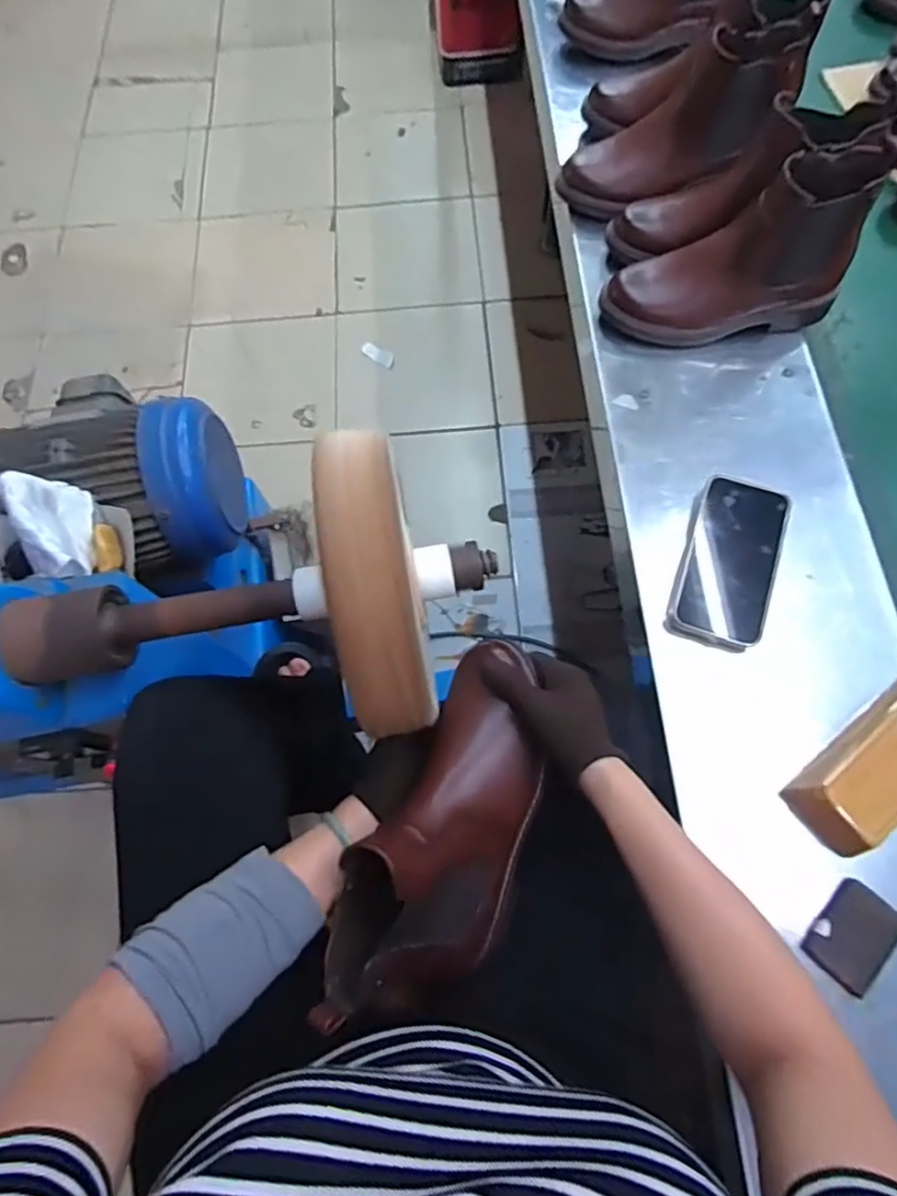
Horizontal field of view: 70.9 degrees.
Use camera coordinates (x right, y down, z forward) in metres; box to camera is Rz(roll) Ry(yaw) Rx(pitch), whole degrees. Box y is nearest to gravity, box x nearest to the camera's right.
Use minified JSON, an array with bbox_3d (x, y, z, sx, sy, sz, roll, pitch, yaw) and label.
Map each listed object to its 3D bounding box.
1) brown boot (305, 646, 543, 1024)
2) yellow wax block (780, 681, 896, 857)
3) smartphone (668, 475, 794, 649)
[{"bbox_3d":[-0.015,0.165,0.497,0.095,0.170,0.269,1,78,44],"label":"brown boot"},{"bbox_3d":[0.350,0.131,0.505,0.154,0.054,0.065,-36,72,-11],"label":"yellow wax block"},{"bbox_3d":[0.265,-0.035,0.588,0.082,0.019,0.160,18,73,7],"label":"smartphone"}]

